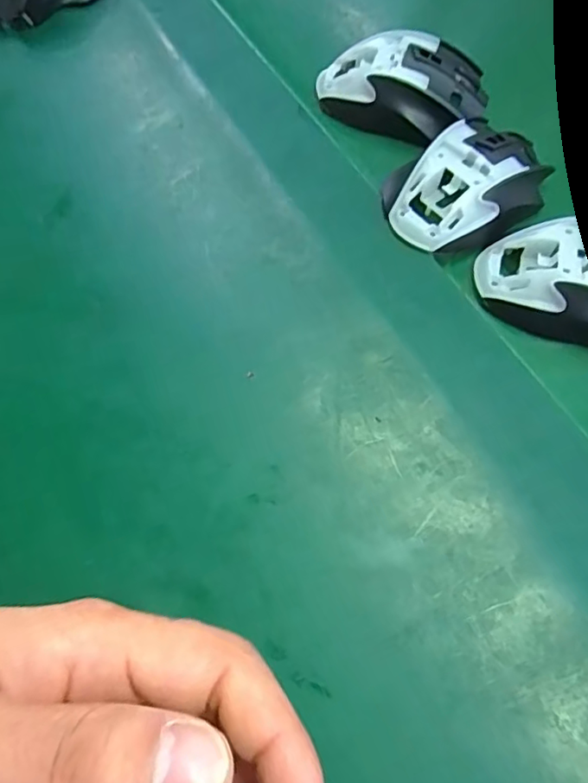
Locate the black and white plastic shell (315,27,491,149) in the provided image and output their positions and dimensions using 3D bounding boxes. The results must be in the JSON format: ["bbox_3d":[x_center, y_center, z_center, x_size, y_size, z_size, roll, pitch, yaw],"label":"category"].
[{"bbox_3d":[0.073,-0.209,0.385,0.110,0.033,0.065,8,66,5],"label":"black and white plastic shell"}]

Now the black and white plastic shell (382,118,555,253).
[{"bbox_3d":[0.108,-0.126,0.342,0.102,0.033,0.067,-25,67,-10],"label":"black and white plastic shell"}]

